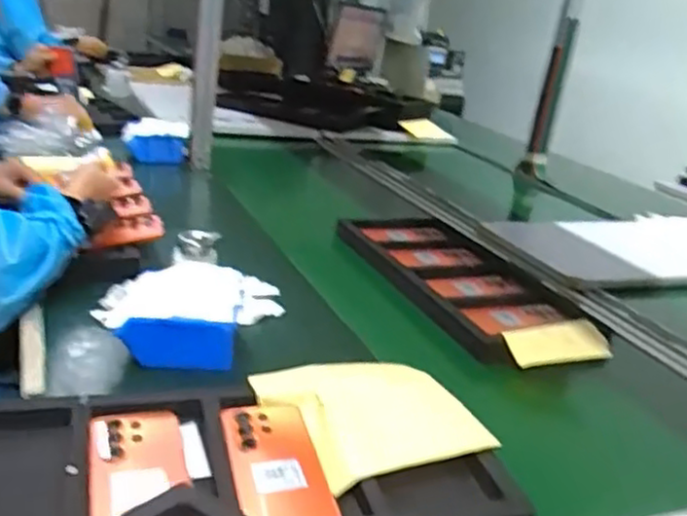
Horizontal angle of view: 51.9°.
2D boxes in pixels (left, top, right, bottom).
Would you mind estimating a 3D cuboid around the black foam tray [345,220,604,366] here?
[{"bbox_3d":[0.172,0.026,1.148,0.238,0.032,0.498,-4,24,-27],"label":"black foam tray"}]

